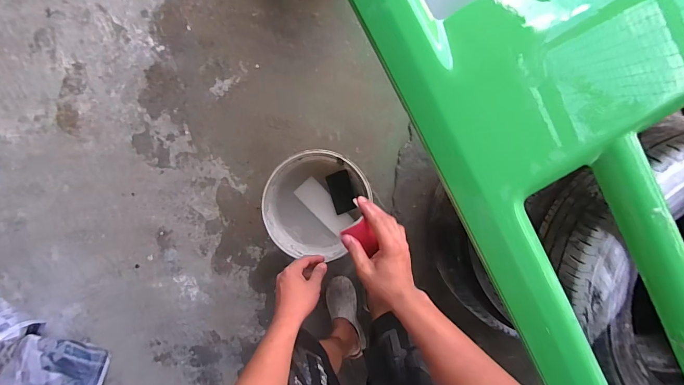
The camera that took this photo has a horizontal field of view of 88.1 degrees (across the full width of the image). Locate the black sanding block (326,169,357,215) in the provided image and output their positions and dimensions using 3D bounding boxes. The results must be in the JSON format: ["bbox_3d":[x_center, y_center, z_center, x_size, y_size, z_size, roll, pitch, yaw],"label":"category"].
[{"bbox_3d":[-0.002,-0.001,1.091,0.065,0.015,0.126,-14,92,1],"label":"black sanding block"}]

